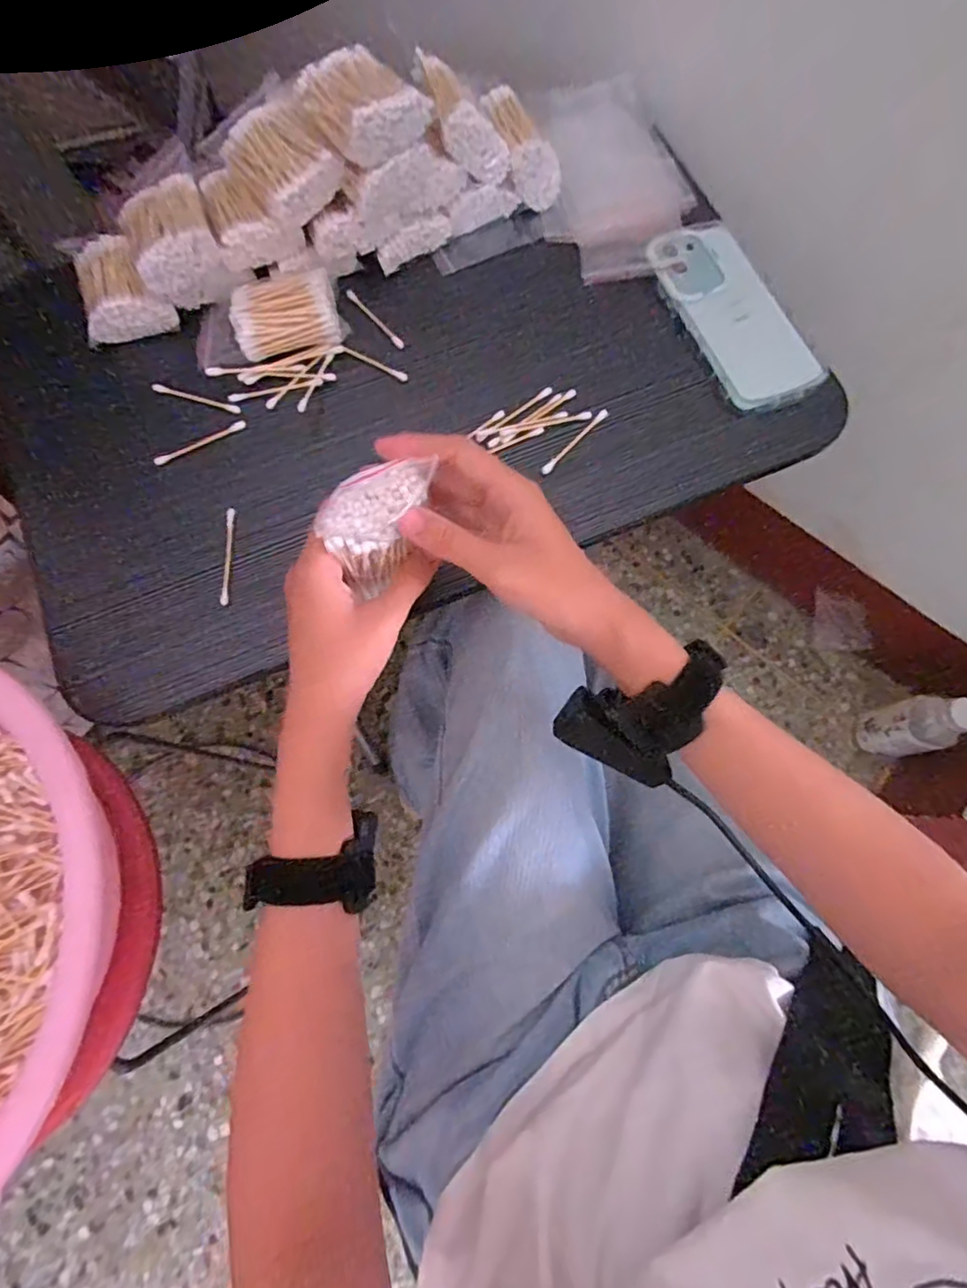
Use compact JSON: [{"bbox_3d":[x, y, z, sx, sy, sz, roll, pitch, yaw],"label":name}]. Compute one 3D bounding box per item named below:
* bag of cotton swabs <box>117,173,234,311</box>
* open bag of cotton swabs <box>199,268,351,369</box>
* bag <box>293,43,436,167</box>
[{"bbox_3d":[-0.224,-0.294,0.427,0.059,0.035,0.078,-22,76,-7],"label":"bag of cotton swabs"},{"bbox_3d":[-0.162,-0.245,0.446,0.107,0.030,0.060,-17,75,-6],"label":"open bag of cotton swabs"},{"bbox_3d":[-0.079,-0.355,0.392,0.061,0.035,0.065,-41,79,-11],"label":"bag"}]

